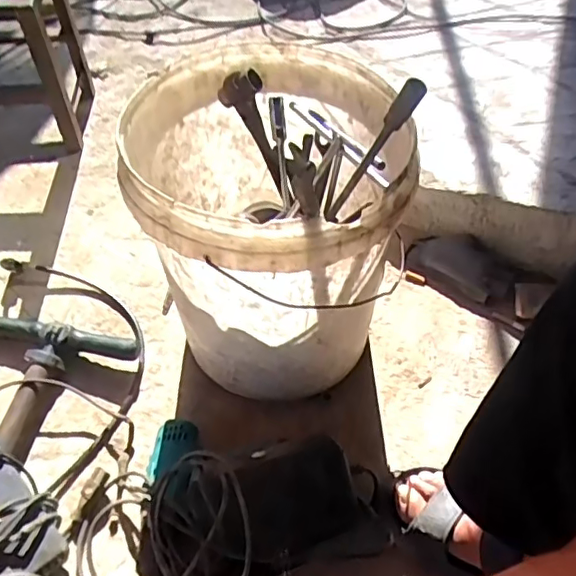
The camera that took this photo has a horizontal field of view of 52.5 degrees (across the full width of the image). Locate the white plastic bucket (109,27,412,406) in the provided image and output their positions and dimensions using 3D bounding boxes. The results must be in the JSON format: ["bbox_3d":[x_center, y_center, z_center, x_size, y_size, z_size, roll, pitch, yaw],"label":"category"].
[{"bbox_3d":[-0.019,-0.086,0.701,0.278,0.295,0.319,-5,55,-5],"label":"white plastic bucket"}]

